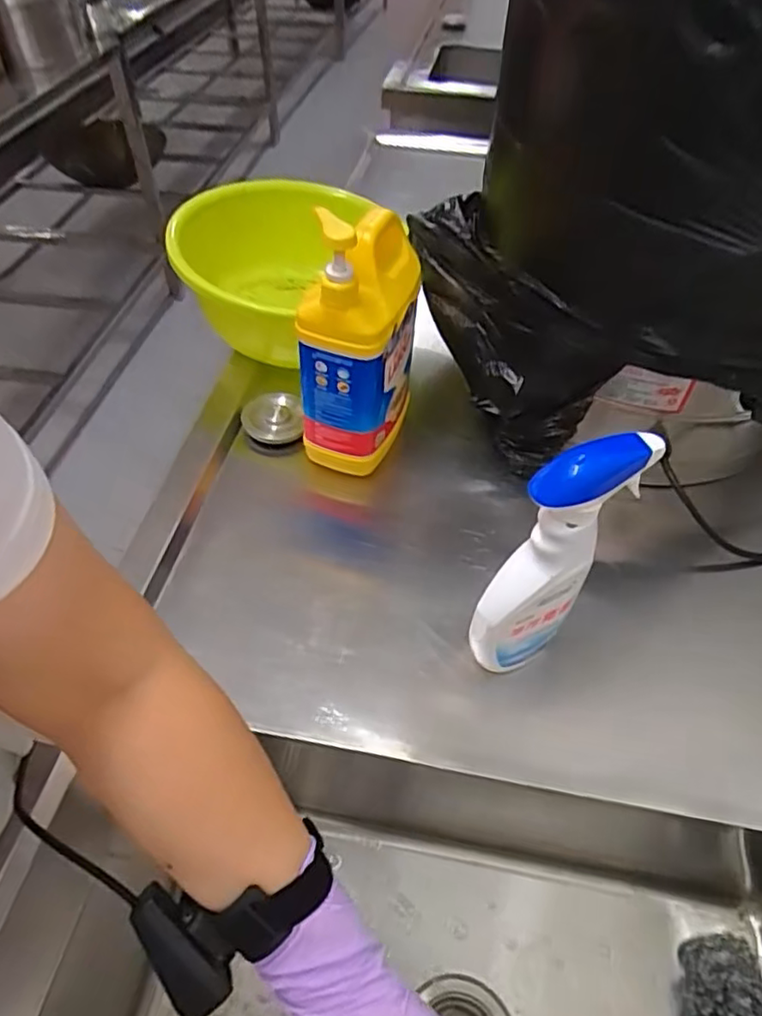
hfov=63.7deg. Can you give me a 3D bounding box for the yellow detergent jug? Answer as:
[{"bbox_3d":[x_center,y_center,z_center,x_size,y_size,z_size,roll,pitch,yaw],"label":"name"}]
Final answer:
[{"bbox_3d":[-0.022,-0.175,0.644,0.096,0.259,0.125,12,52,8],"label":"yellow detergent jug"}]

